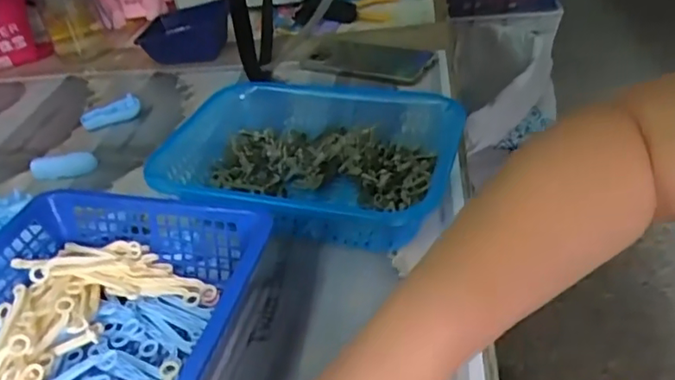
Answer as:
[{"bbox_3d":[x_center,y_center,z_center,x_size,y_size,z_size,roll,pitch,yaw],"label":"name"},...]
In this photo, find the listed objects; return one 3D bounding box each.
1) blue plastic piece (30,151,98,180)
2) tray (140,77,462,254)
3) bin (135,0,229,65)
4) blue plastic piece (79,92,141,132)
[{"bbox_3d":[-0.292,-0.026,0.615,0.066,0.015,0.024,-9,37,-3],"label":"blue plastic piece"},{"bbox_3d":[-0.031,-0.020,0.530,0.268,0.073,0.186,6,39,16],"label":"tray"},{"bbox_3d":[-0.223,-0.232,0.853,0.130,0.048,0.122,-7,37,0],"label":"bin"},{"bbox_3d":[-0.270,-0.092,0.690,0.069,0.025,0.029,-18,39,-15],"label":"blue plastic piece"}]

